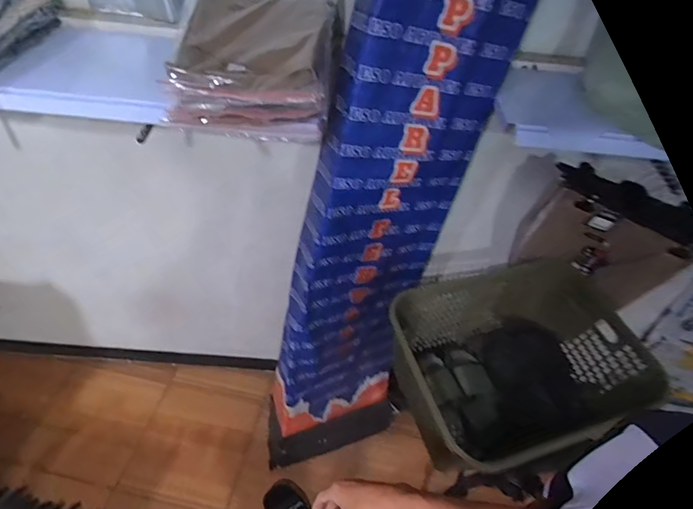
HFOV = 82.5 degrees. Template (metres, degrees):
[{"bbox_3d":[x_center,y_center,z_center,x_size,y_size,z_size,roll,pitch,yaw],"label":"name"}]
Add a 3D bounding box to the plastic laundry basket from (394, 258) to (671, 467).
[{"bbox_3d":[0.406,0.274,1.015,0.572,0.279,0.426,-11,50,-16],"label":"plastic laundry basket"}]

